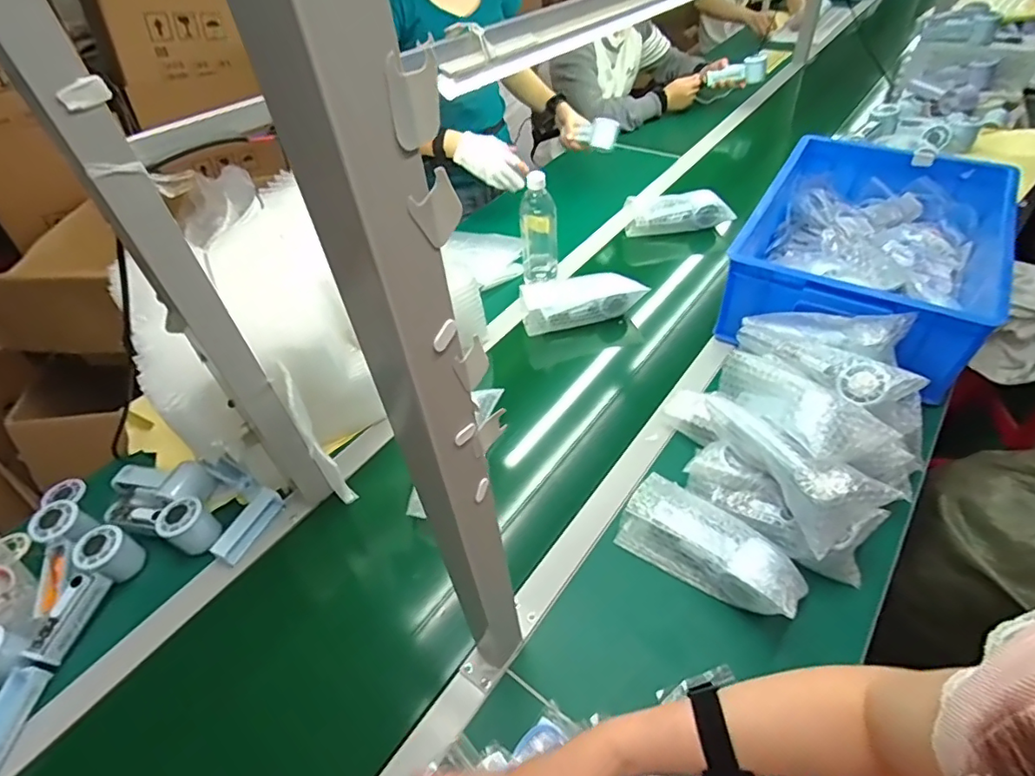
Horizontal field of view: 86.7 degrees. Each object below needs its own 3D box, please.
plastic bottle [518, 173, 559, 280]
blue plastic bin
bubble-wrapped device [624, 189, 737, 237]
[{"bbox_3d":[0.038,-0.297,1.001,0.069,0.198,0.059,-1,47,3],"label":"plastic bottle"},{"bbox_3d":[0.582,-0.233,0.914,0.353,0.141,0.460,23,53,24],"label":"blue plastic bin"},{"bbox_3d":[0.340,-0.369,1.159,0.222,0.071,0.075,-1,47,3],"label":"bubble-wrapped device"}]

